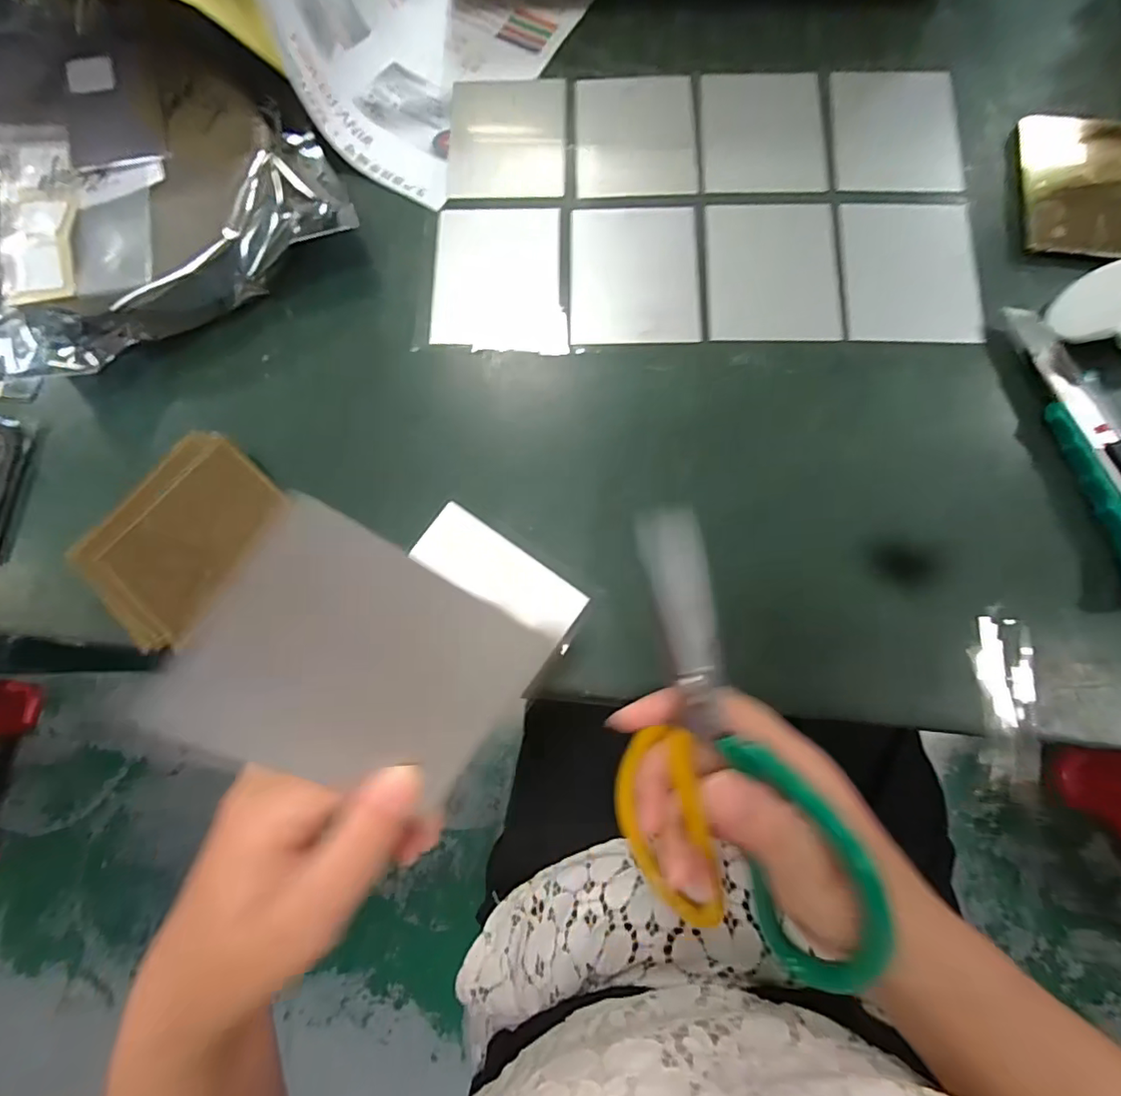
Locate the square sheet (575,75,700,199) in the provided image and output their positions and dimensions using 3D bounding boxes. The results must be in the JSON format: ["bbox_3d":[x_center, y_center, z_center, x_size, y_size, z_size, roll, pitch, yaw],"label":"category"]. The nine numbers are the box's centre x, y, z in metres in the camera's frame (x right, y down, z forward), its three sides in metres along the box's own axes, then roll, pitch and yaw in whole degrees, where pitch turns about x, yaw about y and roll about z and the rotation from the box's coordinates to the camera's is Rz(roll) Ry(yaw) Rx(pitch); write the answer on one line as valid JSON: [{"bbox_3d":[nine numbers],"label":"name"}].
[{"bbox_3d":[0.052,-0.285,0.359,0.081,0.005,0.097,-1,78,1],"label":"square sheet"}]

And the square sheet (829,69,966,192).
[{"bbox_3d":[0.222,-0.279,0.346,0.078,0.004,0.099,2,76,6],"label":"square sheet"}]

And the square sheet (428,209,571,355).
[{"bbox_3d":[-0.038,-0.175,0.339,0.086,0.007,0.101,2,78,1],"label":"square sheet"}]

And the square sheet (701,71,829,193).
[{"bbox_3d":[0.137,-0.284,0.353,0.079,0.004,0.097,1,78,1],"label":"square sheet"}]

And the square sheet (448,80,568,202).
[{"bbox_3d":[-0.037,-0.285,0.362,0.079,0.004,0.098,1,78,1],"label":"square sheet"}]

